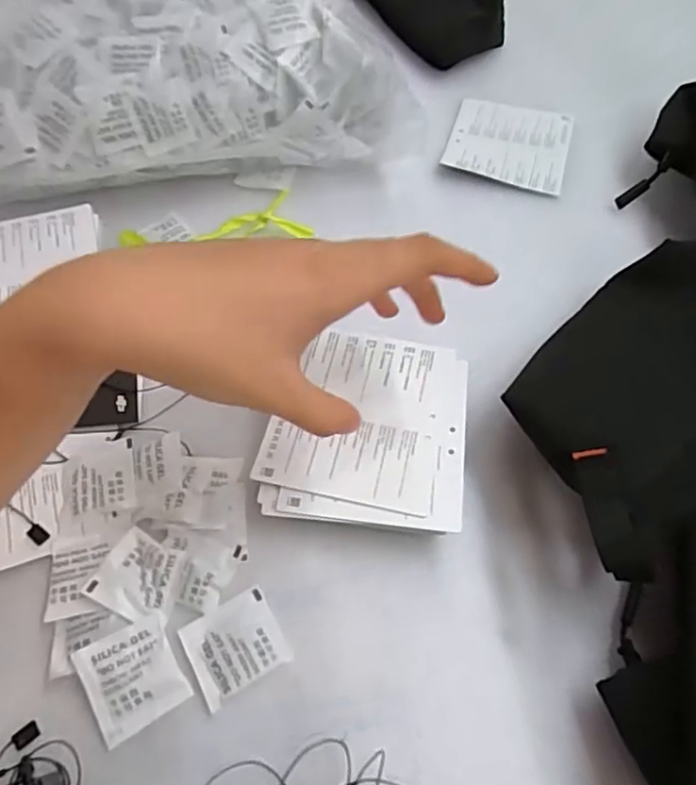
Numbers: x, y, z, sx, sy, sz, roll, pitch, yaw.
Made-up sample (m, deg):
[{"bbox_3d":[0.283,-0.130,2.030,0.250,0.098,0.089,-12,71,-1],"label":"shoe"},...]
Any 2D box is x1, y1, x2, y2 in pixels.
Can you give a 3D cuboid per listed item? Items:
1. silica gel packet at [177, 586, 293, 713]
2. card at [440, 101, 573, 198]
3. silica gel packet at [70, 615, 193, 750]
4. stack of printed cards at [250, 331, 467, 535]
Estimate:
[{"bbox_3d":[-0.053,0.117,0.284,0.041,0.007,0.038,-27,61,-15],"label":"silica gel packet"},{"bbox_3d":[0.126,-0.194,0.481,0.091,0.013,0.101,14,59,10],"label":"card"},{"bbox_3d":[-0.096,0.127,0.272,0.039,0.005,0.041,-26,80,-17],"label":"silica gel packet"},{"bbox_3d":[0.010,0.023,0.333,0.102,0.025,0.109,7,58,6],"label":"stack of printed cards"}]

